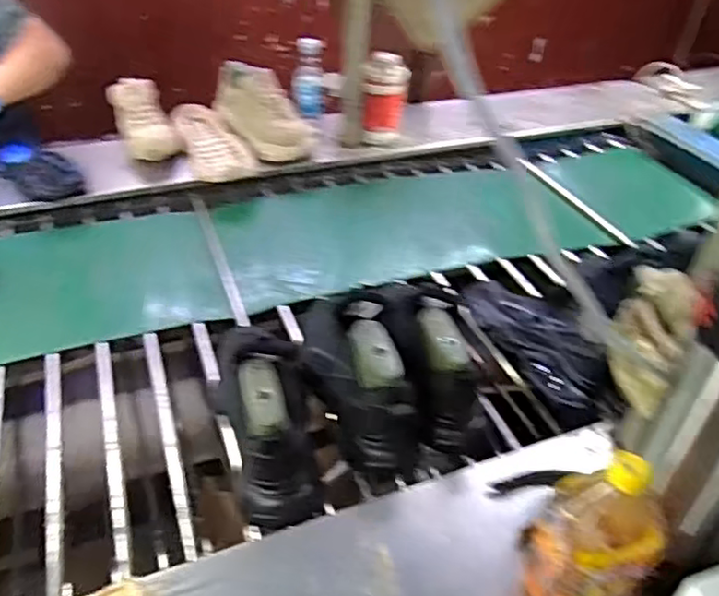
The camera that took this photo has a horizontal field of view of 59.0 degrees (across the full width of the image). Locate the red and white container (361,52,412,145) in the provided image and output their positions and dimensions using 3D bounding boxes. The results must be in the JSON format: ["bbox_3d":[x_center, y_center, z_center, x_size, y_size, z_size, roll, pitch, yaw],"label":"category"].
[{"bbox_3d":[0.056,-0.454,1.465,0.094,0.187,0.101,9,40,7],"label":"red and white container"}]

